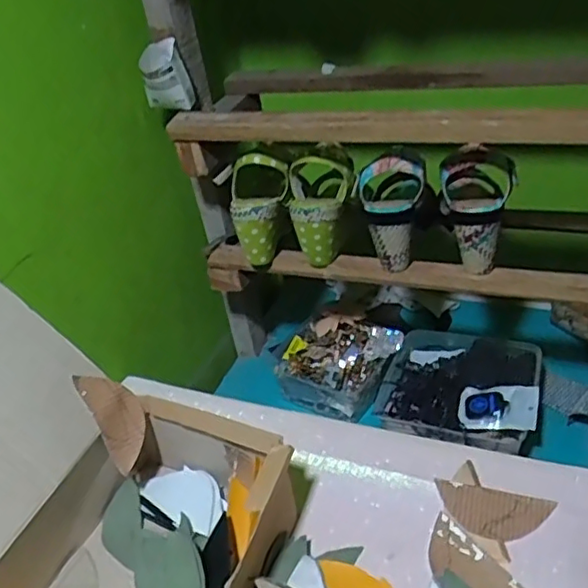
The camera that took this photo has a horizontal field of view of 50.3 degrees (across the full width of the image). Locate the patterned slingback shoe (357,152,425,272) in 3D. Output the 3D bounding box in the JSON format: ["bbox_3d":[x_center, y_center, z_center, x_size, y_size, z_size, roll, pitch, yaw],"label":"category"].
[{"bbox_3d":[0.124,-0.105,0.771,0.084,0.131,0.089,-5,34,7],"label":"patterned slingback shoe"}]

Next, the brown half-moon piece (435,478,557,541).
[{"bbox_3d":[0.194,0.215,0.615,0.107,0.013,0.050,8,39,19],"label":"brown half-moon piece"}]

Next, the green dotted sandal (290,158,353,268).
[{"bbox_3d":[0.038,-0.111,0.801,0.081,0.127,0.080,-5,34,6],"label":"green dotted sandal"}]

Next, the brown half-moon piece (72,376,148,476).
[{"bbox_3d":[-0.184,0.128,0.658,0.007,0.106,0.052,-29,-1,44],"label":"brown half-moon piece"}]

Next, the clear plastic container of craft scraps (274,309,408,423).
[{"bbox_3d":[0.064,0.100,0.963,0.178,0.072,0.152,19,43,36],"label":"clear plastic container of craft scraps"}]

